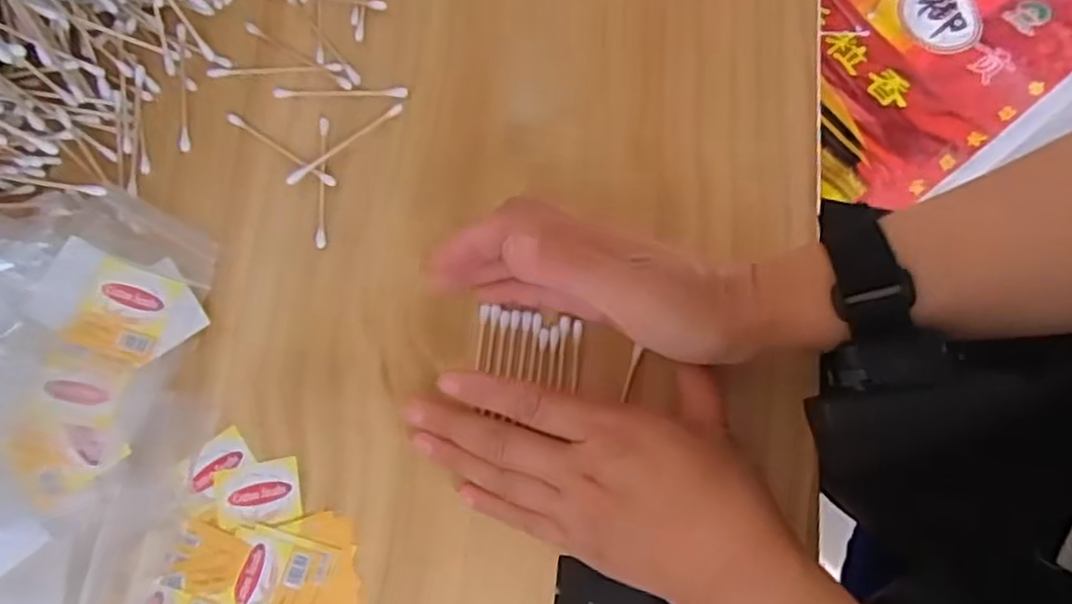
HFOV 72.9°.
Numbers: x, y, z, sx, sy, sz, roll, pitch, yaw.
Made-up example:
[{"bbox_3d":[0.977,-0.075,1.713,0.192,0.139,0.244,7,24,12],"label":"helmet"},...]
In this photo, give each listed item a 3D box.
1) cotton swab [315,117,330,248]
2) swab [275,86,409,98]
[{"bbox_3d":[-0.111,-0.063,0.378,0.006,0.004,0.073,-2,77,0],"label":"cotton swab"},{"bbox_3d":[-0.105,-0.113,0.388,0.071,0.004,0.006,0,77,1],"label":"swab"}]

